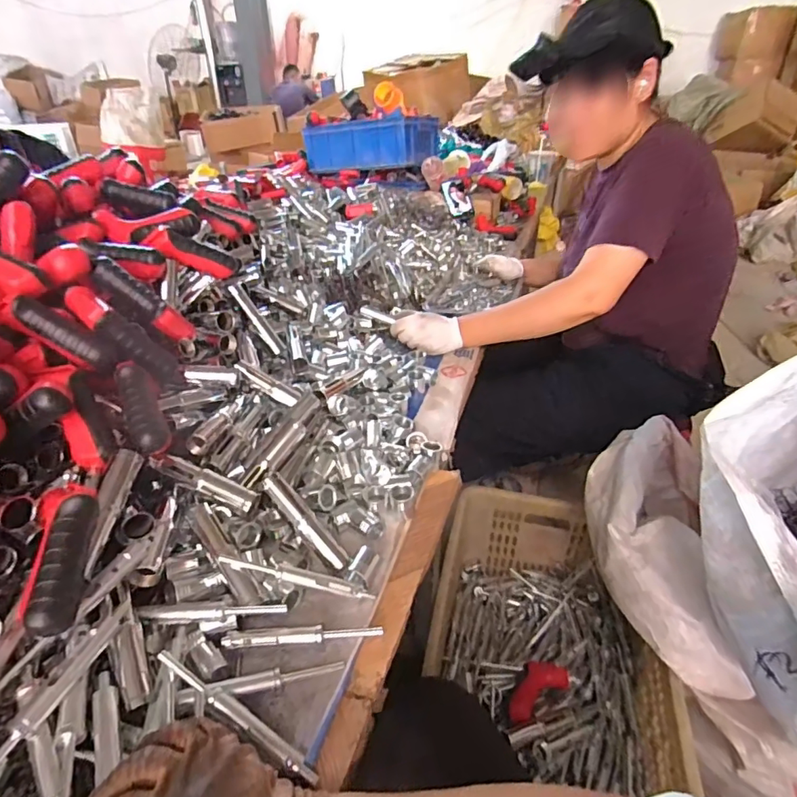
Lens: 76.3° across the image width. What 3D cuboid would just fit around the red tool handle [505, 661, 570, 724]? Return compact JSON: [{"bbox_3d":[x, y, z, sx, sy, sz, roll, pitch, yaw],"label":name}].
[{"bbox_3d":[0.231,0.480,0.834,0.068,0.027,0.133,22,40,29],"label":"red tool handle"}]

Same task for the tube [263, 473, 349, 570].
[{"bbox_3d":[-0.104,0.131,0.552,0.133,0.023,0.026,46,50,14],"label":"tube"}]

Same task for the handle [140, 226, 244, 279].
[{"bbox_3d":[-0.294,-0.212,0.738,0.127,0.036,0.029,18,24,-30],"label":"handle"}]

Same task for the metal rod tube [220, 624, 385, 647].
[{"bbox_3d":[-0.089,0.224,0.479,0.145,0.014,0.016,-3,34,-5],"label":"metal rod tube"}]

